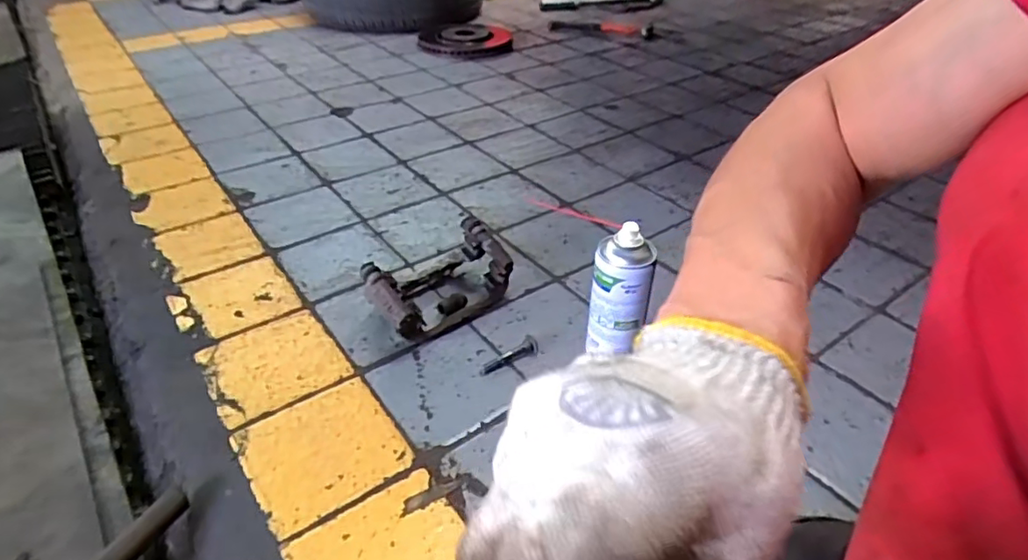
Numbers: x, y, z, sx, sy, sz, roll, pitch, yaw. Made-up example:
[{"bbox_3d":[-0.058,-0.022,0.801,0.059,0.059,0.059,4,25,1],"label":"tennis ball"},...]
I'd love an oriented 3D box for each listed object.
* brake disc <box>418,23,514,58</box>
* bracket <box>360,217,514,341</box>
[{"bbox_3d":[-0.141,-0.707,1.738,0.268,0.035,0.287,-1,38,1],"label":"brake disc"},{"bbox_3d":[-0.099,0.002,0.781,0.187,0.085,0.101,-28,46,-32],"label":"bracket"}]

